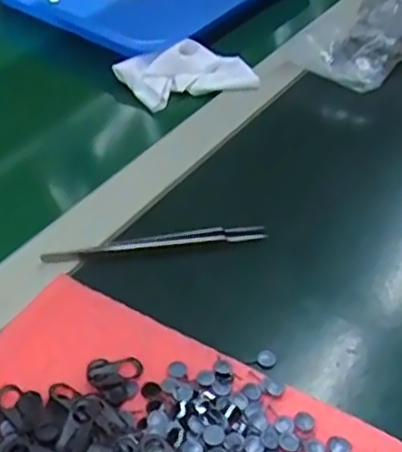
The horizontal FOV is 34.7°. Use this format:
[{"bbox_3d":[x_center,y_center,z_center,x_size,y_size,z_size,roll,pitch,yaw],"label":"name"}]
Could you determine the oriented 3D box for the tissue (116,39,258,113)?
[{"bbox_3d":[-0.014,-0.145,0.602,0.122,0.028,0.067,-11,46,-16],"label":"tissue"}]

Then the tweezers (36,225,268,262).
[{"bbox_3d":[-0.029,0.013,0.440,0.153,0.005,0.014,-9,46,-12],"label":"tweezers"}]

